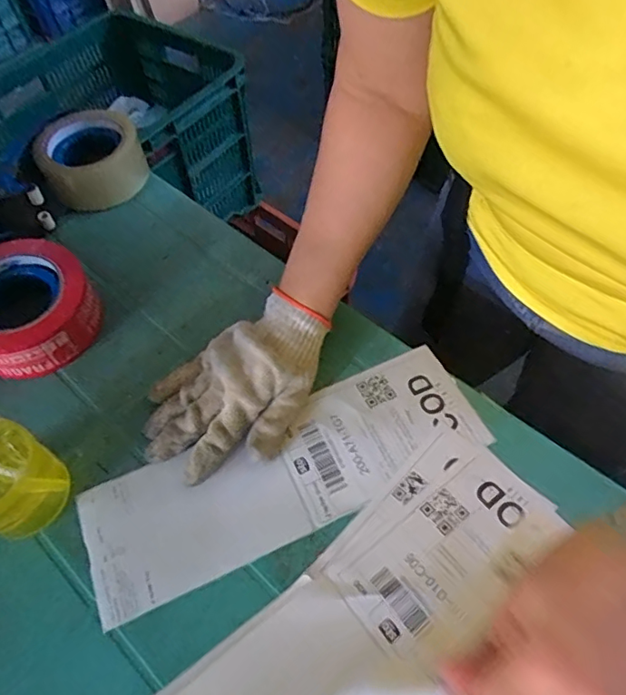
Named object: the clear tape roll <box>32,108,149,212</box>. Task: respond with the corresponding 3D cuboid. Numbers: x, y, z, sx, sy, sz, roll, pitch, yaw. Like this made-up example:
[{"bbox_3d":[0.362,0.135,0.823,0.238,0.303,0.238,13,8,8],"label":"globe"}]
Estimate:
[{"bbox_3d":[-0.236,-0.202,0.574,0.103,0.064,0.098,-2,55,2],"label":"clear tape roll"}]

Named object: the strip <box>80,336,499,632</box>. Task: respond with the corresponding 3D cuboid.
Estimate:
[{"bbox_3d":[-0.020,0.091,0.402,0.300,0.008,0.097,-25,59,-13],"label":"strip"}]

